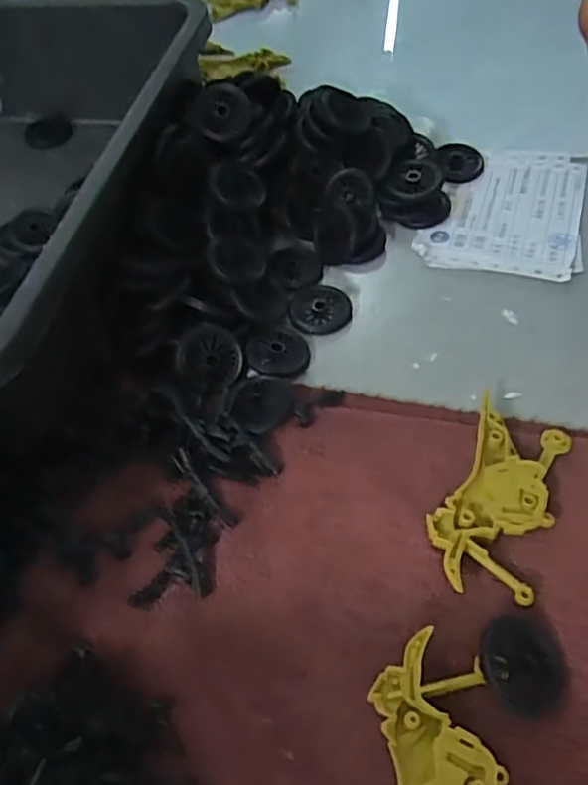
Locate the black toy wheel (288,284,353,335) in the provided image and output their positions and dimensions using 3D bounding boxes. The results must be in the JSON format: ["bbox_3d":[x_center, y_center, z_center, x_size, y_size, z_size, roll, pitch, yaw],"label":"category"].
[{"bbox_3d":[0.017,-0.053,0.390,0.038,0.005,0.038,-3,53,4],"label":"black toy wheel"}]

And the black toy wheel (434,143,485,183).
[{"bbox_3d":[0.124,-0.171,0.463,0.036,0.005,0.033,-1,73,-6],"label":"black toy wheel"}]

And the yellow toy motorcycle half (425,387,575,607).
[{"bbox_3d":[0.098,0.050,0.296,0.049,0.012,0.098,18,57,18],"label":"yellow toy motorcycle half"}]

